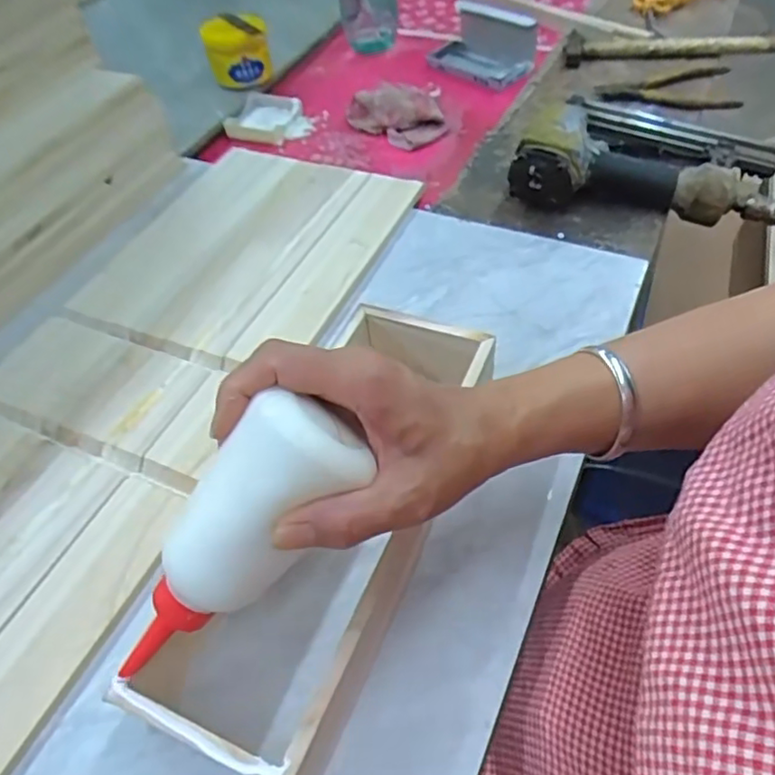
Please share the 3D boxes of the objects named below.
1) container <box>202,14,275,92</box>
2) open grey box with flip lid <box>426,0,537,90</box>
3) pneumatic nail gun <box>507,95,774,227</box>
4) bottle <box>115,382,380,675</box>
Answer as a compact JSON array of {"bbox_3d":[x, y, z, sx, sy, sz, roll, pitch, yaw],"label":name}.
[{"bbox_3d":[-0.188,-0.421,0.772,0.078,0.067,0.061,-15,52,-7],"label":"container"},{"bbox_3d":[0.117,-0.431,0.768,0.126,0.060,0.073,35,62,27],"label":"open grey box with flip lid"},{"bbox_3d":[0.252,-0.233,0.586,0.241,0.053,0.150,10,54,12],"label":"pneumatic nail gun"},{"bbox_3d":[-0.071,0.072,0.268,0.045,0.043,0.150,44,102,31],"label":"bottle"}]

